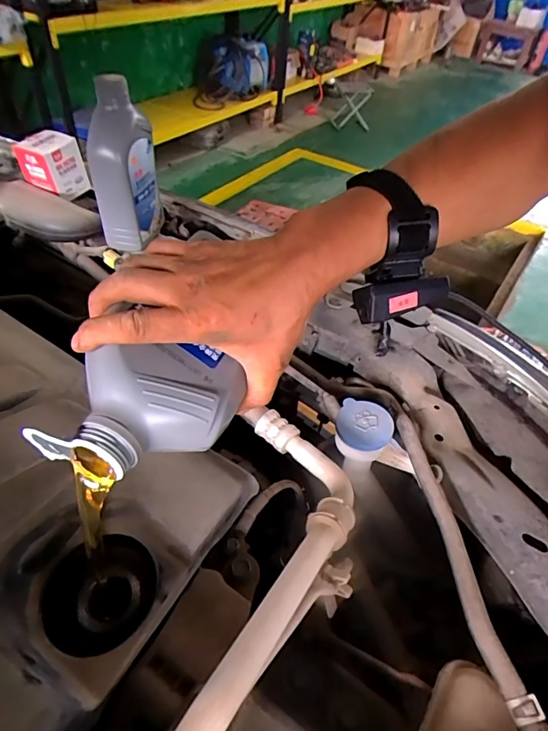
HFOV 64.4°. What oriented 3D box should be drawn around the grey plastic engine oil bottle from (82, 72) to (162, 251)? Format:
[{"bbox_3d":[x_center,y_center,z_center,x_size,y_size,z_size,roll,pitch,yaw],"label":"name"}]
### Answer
[{"bbox_3d":[-0.218,-0.289,0.630,0.071,0.204,0.093,10,46,5],"label":"grey plastic engine oil bottle"}]

